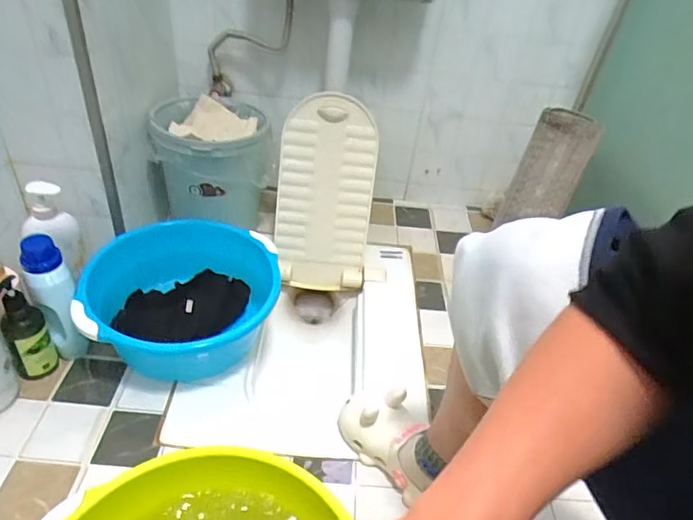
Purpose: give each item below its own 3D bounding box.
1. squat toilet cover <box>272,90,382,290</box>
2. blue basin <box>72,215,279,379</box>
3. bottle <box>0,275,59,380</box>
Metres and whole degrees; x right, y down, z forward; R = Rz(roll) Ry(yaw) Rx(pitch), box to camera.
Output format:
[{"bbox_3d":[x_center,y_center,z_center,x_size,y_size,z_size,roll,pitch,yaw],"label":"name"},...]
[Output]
[{"bbox_3d":[-0.048,-0.141,1.124,0.208,0.424,0.034,5,17,-7],"label":"squat toilet cover"},{"bbox_3d":[-0.292,0.080,0.921,0.345,0.158,0.318,-14,41,-26],"label":"blue basin"},{"bbox_3d":[-0.503,0.118,0.798,0.060,0.185,0.056,-18,43,-30],"label":"bottle"}]

